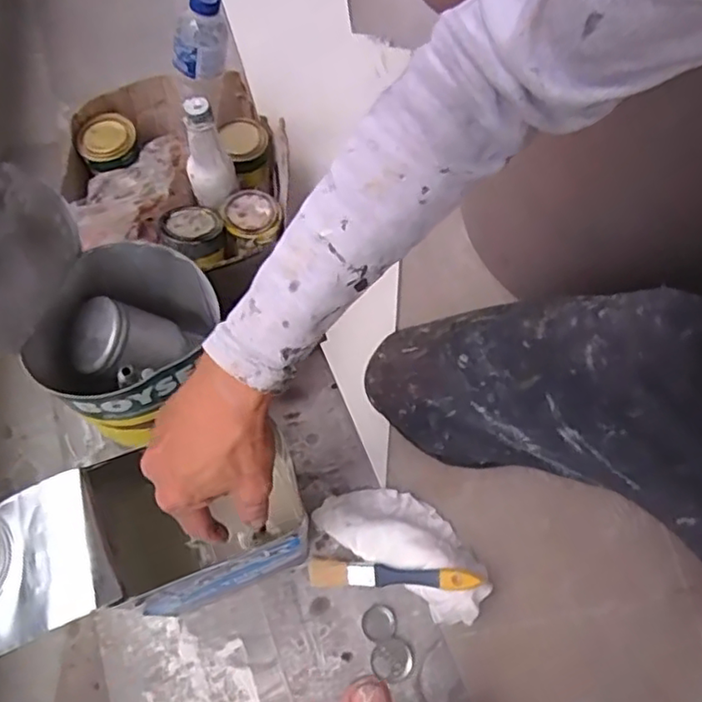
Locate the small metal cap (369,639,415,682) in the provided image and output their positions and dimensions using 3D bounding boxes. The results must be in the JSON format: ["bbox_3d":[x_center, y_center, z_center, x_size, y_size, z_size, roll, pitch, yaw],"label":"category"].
[{"bbox_3d":[0.043,0.312,0.631,0.043,0.004,0.038,4,67,-1],"label":"small metal cap"}]

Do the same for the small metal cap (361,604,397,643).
[{"bbox_3d":[0.029,0.279,0.642,0.034,0.011,0.034,1,67,-2],"label":"small metal cap"}]

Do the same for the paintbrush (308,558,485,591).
[{"bbox_3d":[0.042,0.228,0.633,0.175,0.015,0.024,-4,65,19],"label":"paintbrush"}]

